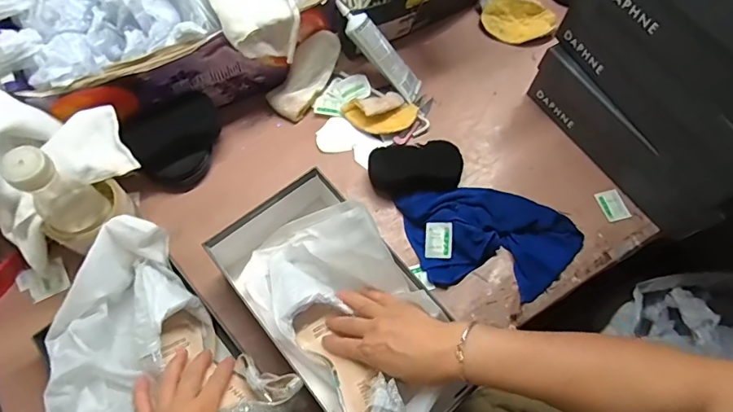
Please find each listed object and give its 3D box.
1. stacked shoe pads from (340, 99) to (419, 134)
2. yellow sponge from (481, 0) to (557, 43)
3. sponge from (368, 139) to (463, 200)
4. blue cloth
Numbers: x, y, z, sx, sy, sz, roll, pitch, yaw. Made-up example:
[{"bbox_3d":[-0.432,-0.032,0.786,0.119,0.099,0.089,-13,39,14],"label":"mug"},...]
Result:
[{"bbox_3d":[0.021,-0.128,0.667,0.108,0.028,0.046,-4,66,-4],"label":"stacked shoe pads"},{"bbox_3d":[0.249,-0.301,0.754,0.118,0.037,0.070,22,67,7],"label":"yellow sponge"},{"bbox_3d":[0.068,-0.051,0.638,0.124,0.030,0.067,-11,67,-7],"label":"sponge"},{"bbox_3d":[0.161,0.037,0.599,0.232,0.033,0.142,11,66,2],"label":"blue cloth"}]

